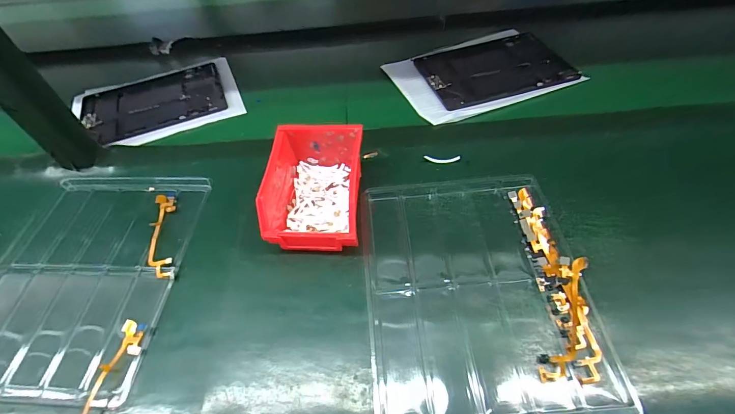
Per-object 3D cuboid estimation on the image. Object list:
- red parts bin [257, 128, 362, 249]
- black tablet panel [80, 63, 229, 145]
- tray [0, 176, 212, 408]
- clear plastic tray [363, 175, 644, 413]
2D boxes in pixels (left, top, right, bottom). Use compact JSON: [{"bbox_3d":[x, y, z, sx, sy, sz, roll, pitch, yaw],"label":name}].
[{"bbox_3d":[-0.059,-0.023,0.428,0.102,0.077,0.142,0,50,6],"label":"red parts bin"},{"bbox_3d":[-0.375,-0.186,0.635,0.229,0.008,0.175,-23,52,-13],"label":"black tablet panel"},{"bbox_3d":[-0.328,0.068,0.422,0.221,0.010,0.279,0,50,6],"label":"tray"},{"bbox_3d":[0.110,0.075,0.374,0.217,0.013,0.271,-5,50,2],"label":"clear plastic tray"}]

